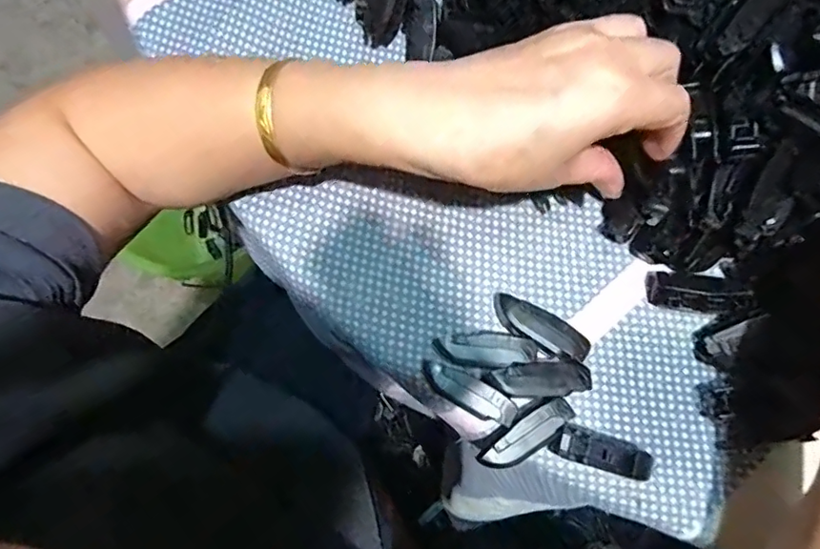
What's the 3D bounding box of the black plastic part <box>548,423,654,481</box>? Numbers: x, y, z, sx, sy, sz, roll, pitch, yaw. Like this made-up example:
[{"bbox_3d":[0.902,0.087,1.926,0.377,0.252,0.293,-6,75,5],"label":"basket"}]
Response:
[{"bbox_3d":[0.103,0.094,0.285,0.059,0.011,0.017,20,79,-10],"label":"black plastic part"}]

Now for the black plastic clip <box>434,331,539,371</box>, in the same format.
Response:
[{"bbox_3d":[0.041,0.041,0.297,0.053,0.007,0.020,1,78,13],"label":"black plastic clip"}]

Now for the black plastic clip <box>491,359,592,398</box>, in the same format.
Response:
[{"bbox_3d":[0.071,0.056,0.289,0.050,0.006,0.018,-4,78,-1],"label":"black plastic clip"}]

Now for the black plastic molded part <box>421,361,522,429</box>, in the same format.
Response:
[{"bbox_3d":[0.031,0.064,0.291,0.054,0.006,0.017,26,79,19],"label":"black plastic molded part"}]

